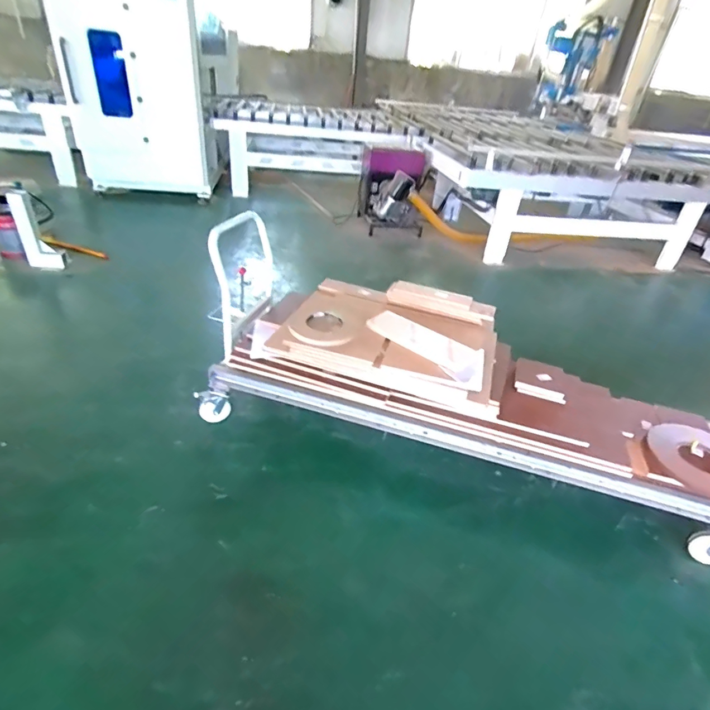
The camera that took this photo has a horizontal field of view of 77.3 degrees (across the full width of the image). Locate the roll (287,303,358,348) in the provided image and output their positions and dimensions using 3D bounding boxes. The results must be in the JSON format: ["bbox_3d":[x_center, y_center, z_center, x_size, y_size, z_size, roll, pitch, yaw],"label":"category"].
[{"bbox_3d":[-0.133,-0.134,1.915,0.286,0.035,0.271,3,45,-3],"label":"roll"}]

